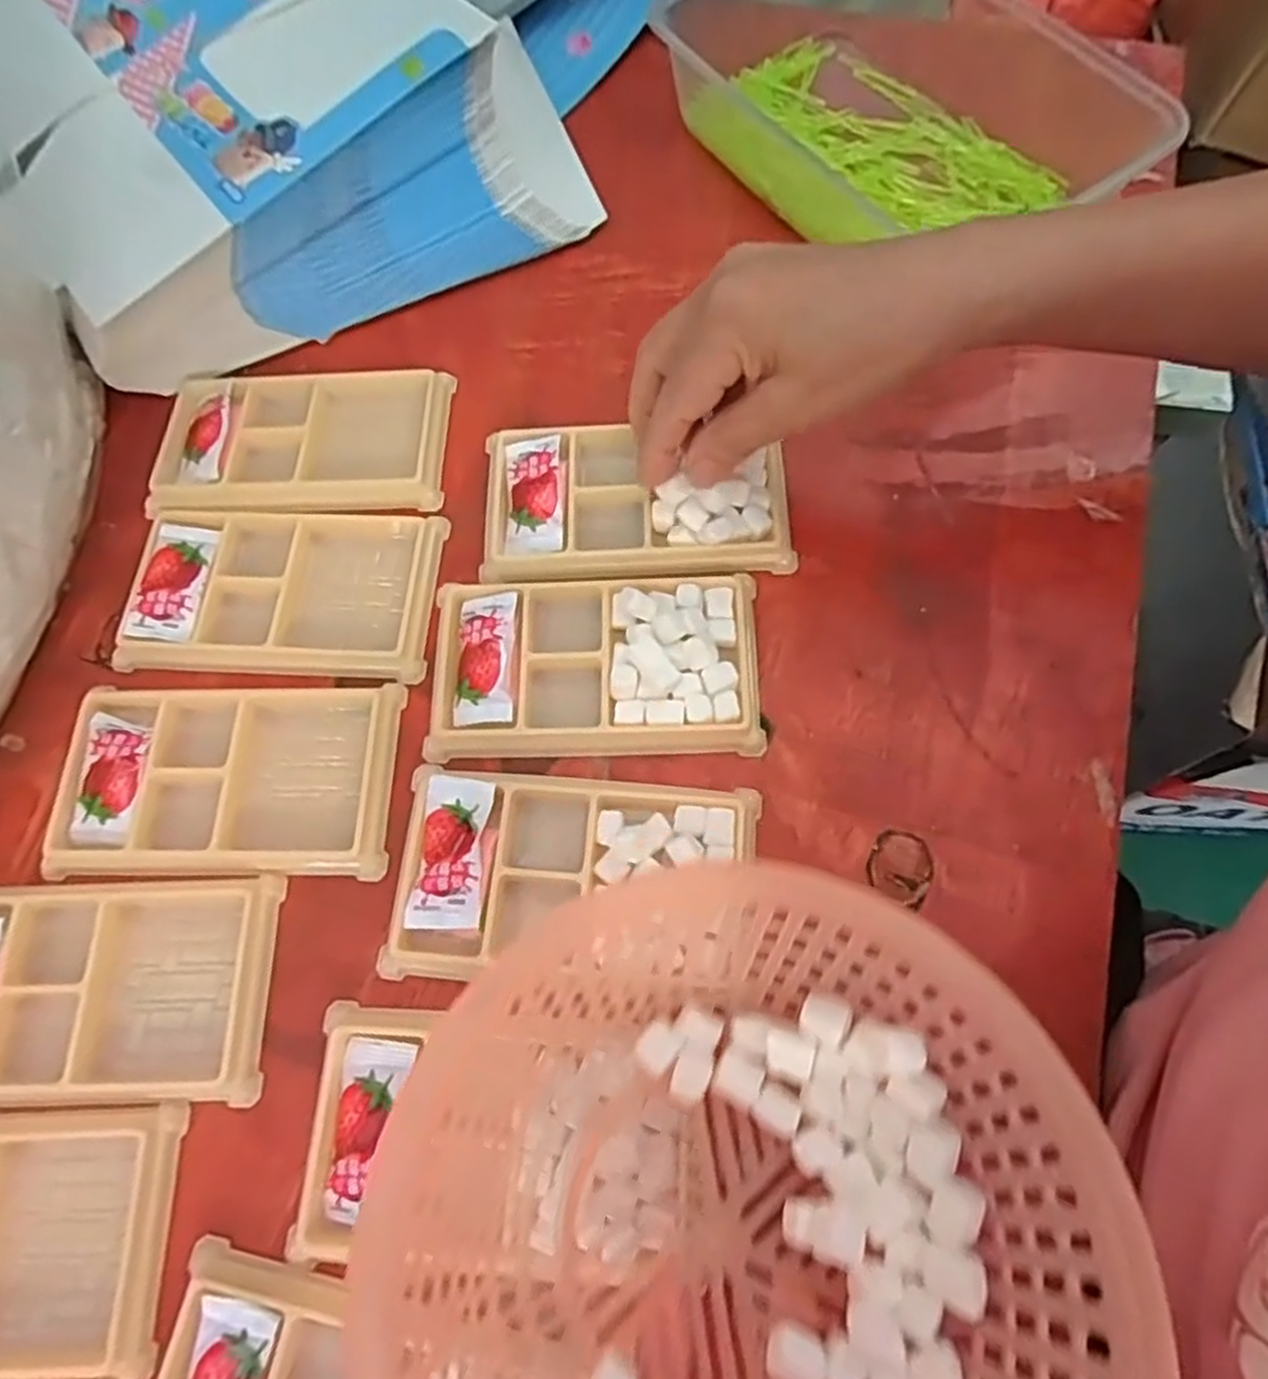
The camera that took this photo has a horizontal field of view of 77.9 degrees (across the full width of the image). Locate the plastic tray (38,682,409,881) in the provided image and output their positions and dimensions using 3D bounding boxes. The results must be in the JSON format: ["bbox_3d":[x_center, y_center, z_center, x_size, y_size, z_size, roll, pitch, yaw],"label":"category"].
[{"bbox_3d":[-0.164,0.034,0.318,0.130,0.010,0.079,0,69,3],"label":"plastic tray"}]

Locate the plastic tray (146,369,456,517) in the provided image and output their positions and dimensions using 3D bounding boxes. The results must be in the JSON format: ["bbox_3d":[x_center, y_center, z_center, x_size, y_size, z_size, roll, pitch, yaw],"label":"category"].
[{"bbox_3d":[-0.160,-0.120,0.376,0.136,0.014,0.082,-1,69,2],"label":"plastic tray"}]

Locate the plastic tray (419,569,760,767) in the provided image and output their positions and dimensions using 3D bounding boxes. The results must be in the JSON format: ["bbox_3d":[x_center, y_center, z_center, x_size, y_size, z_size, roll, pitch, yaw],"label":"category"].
[{"bbox_3d":[-0.016,-0.014,0.326,0.136,0.018,0.080,-1,69,2],"label":"plastic tray"}]

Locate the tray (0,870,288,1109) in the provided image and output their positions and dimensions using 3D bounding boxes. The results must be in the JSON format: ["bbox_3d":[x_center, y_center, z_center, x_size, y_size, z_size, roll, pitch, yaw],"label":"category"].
[{"bbox_3d":[-0.202,0.110,0.289,0.127,0.013,0.076,-1,69,2],"label":"tray"}]

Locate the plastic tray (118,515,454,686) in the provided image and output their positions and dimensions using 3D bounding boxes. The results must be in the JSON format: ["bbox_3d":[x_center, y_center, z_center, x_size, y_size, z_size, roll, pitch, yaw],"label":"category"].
[{"bbox_3d":[-0.155,-0.046,0.346,0.130,0.010,0.079,3,69,4],"label":"plastic tray"}]

